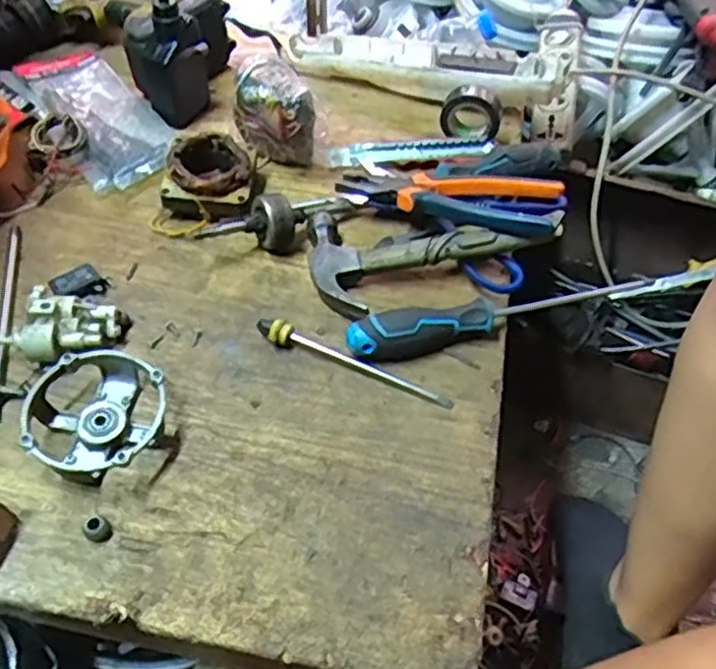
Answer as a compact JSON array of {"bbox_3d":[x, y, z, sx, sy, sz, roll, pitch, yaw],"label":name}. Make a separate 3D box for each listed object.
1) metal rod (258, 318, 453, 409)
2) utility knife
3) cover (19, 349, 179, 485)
[{"bbox_3d":[-0.002,0.017,0.532,0.156,0.019,0.017,19,54,11],"label":"metal rod"},{"bbox_3d":[0.049,-0.175,0.675,0.152,0.016,0.028,-3,53,-5],"label":"utility knife"},{"bbox_3d":[-0.176,0.056,0.484,0.093,0.036,0.091,-18,56,-16],"label":"cover"}]

